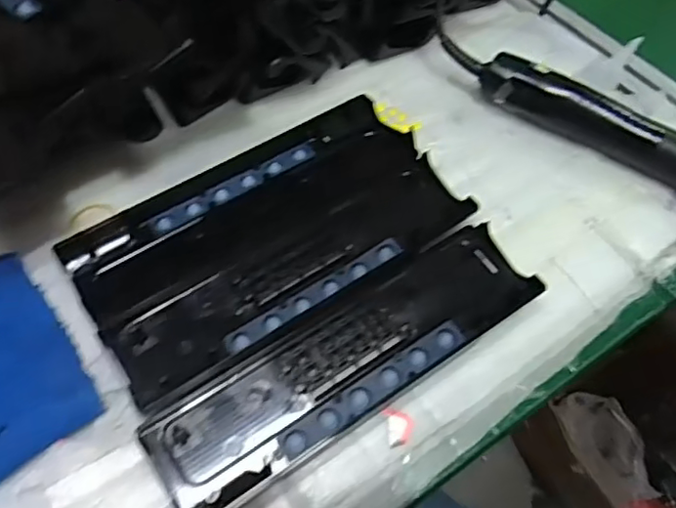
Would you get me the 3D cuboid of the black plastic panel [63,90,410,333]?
[{"bbox_3d":[-0.061,-0.037,0.415,0.241,0.015,0.070,-30,63,-20],"label":"black plastic panel"}]

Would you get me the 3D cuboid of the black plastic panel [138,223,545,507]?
[{"bbox_3d":[0.009,0.058,0.353,0.241,0.014,0.066,-29,63,-19],"label":"black plastic panel"}]

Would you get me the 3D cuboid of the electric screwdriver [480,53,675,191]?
[{"bbox_3d":[0.200,-0.094,0.450,0.194,0.039,0.033,27,60,15],"label":"electric screwdriver"}]

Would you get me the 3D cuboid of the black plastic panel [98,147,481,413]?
[{"bbox_3d":[-0.025,0.010,0.388,0.242,0.016,0.062,-31,63,-20],"label":"black plastic panel"}]

